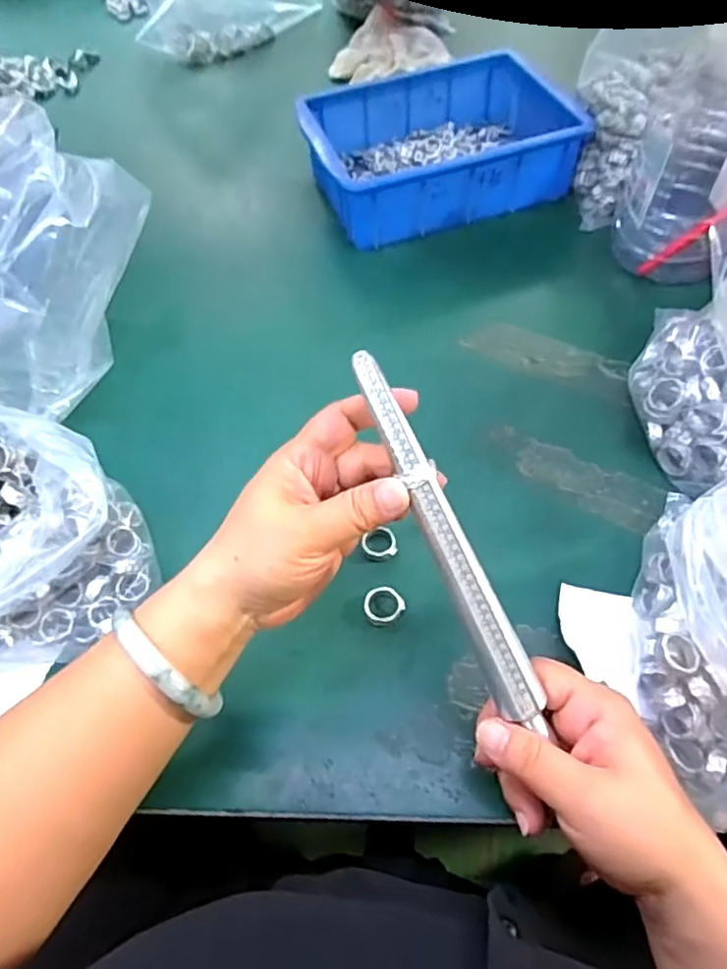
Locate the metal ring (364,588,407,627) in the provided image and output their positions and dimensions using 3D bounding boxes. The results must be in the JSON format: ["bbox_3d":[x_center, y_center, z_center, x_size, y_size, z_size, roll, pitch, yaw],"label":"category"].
[{"bbox_3d":[0.012,0.075,0.381,0.023,0.006,0.024,-2,57,2],"label":"metal ring"}]

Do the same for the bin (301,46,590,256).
[{"bbox_3d":[0.075,-0.328,0.609,0.242,0.080,0.168,-17,57,-8],"label":"bin"}]

